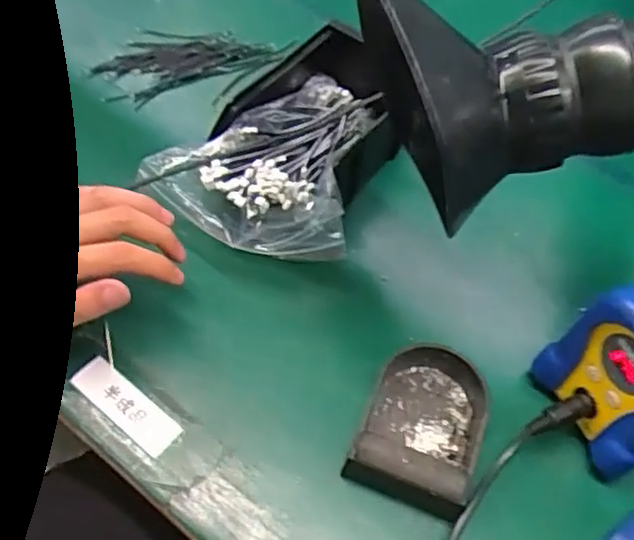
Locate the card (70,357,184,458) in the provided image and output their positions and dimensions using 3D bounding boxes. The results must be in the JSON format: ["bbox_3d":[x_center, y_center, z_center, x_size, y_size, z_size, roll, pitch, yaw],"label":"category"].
[{"bbox_3d":[-0.126,0.089,0.441,0.079,0.004,0.024,36,66,15],"label":"card"}]

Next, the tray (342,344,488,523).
[{"bbox_3d":[0.069,0.095,0.434,0.079,0.036,0.103,20,55,10],"label":"tray"}]

